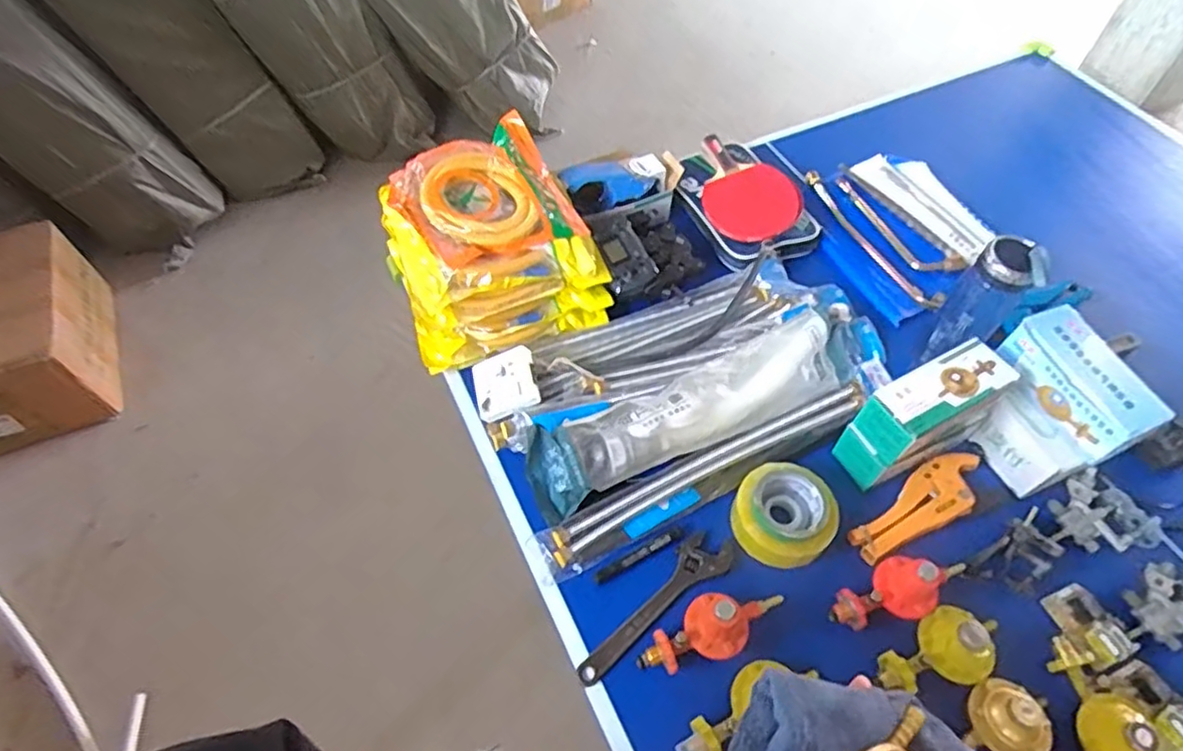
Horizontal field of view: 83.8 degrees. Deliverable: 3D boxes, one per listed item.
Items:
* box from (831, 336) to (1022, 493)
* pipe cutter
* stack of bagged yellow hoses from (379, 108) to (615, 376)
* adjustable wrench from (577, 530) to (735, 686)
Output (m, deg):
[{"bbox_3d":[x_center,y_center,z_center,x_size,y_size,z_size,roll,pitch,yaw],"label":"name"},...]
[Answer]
[{"bbox_3d":[0.439,0.052,0.874,0.194,0.145,0.075,-23,56,-16],"label":"box"},{"bbox_3d":[0.440,0.171,0.872,0.226,0.017,0.074,-30,58,-20],"label":"pipe cutter"},{"bbox_3d":[-0.160,-0.209,1.029,0.290,0.176,0.301,-19,55,-13],"label":"stack of bagged yellow hoses"},{"bbox_3d":[0.080,0.281,0.809,0.244,0.022,0.058,-36,60,-24],"label":"adjustable wrench"}]

